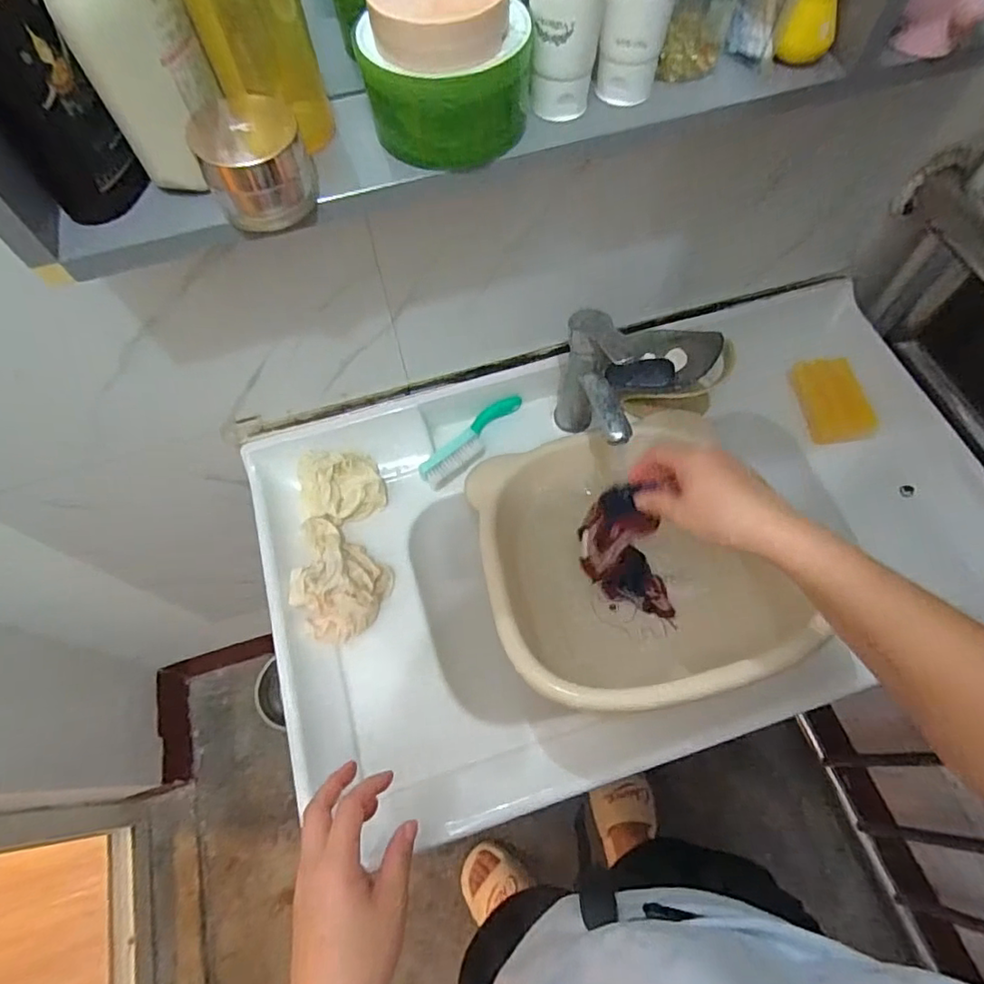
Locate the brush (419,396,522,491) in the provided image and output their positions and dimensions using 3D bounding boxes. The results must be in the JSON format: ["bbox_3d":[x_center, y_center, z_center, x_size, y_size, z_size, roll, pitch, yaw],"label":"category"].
[{"bbox_3d":[-0.022,-0.065,0.711,0.161,0.033,0.040,-42,70,-16],"label":"brush"}]

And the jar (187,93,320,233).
[{"bbox_3d":[-0.140,-0.200,0.335,0.059,0.055,0.063,-21,66,-8],"label":"jar"}]

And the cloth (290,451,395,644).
[{"bbox_3d":[-0.170,0.054,0.634,0.100,0.062,0.215,-5,65,0],"label":"cloth"}]

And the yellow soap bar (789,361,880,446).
[{"bbox_3d":[0.430,-0.116,0.710,0.069,0.027,0.112,-8,65,-2],"label":"yellow soap bar"}]

